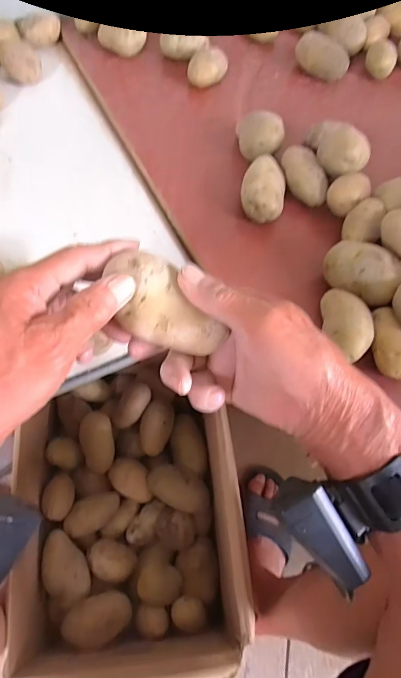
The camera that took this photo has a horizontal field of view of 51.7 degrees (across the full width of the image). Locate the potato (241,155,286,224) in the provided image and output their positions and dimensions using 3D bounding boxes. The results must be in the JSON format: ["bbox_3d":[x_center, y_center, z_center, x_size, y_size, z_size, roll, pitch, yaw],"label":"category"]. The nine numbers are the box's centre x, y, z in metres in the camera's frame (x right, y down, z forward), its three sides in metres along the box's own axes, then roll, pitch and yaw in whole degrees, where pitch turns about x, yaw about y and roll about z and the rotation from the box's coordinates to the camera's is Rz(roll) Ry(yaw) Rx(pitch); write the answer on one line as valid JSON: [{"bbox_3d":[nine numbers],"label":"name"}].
[{"bbox_3d":[0.078,-0.188,0.524,0.054,0.046,0.090,8,63,1],"label":"potato"}]

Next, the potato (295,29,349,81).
[{"bbox_3d":[0.197,-0.453,0.669,0.089,0.052,0.054,20,64,7],"label":"potato"}]

